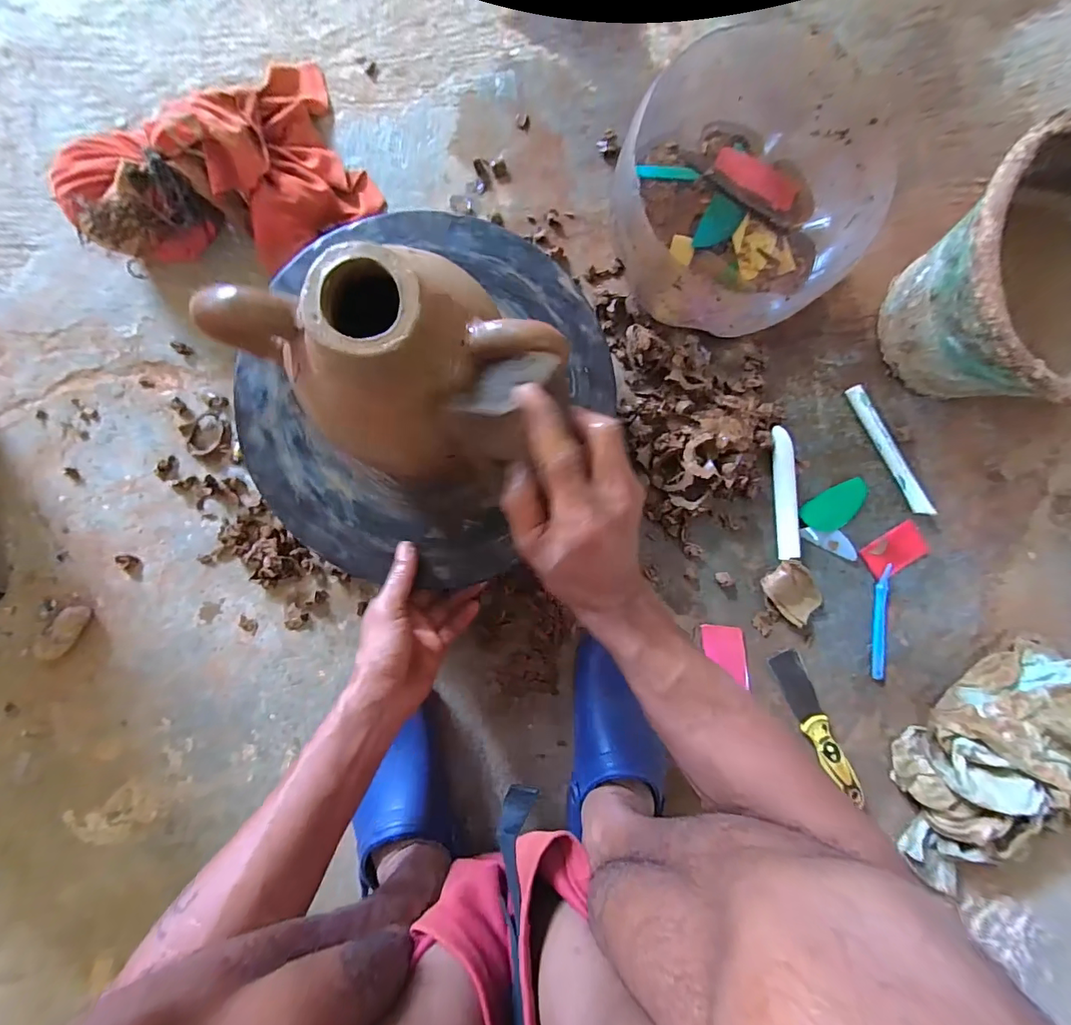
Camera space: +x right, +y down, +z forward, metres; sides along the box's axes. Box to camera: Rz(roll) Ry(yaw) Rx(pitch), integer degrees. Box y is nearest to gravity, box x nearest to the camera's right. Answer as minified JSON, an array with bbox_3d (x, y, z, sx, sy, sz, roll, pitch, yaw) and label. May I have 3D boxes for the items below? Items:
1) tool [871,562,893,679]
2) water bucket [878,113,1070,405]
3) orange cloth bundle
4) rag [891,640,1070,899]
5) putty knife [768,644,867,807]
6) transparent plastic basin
[{"bbox_3d":[0.413,0.131,0.541,0.018,0.008,0.136,2,91,-4],"label":"tool"},{"bbox_3d":[0.493,-0.217,0.459,0.253,0.168,0.237,0,91,-4],"label":"water bucket"},{"bbox_3d":[-0.314,-0.338,0.452,0.272,0.085,0.186,-30,93,-3],"label":"orange cloth bundle"},{"bbox_3d":[0.548,0.286,0.519,0.300,0.075,0.207,-29,93,-3],"label":"rag"},{"bbox_3d":[0.329,0.247,0.526,0.034,0.028,0.178,-26,93,-3],"label":"putty knife"},{"bbox_3d":[0.207,-0.312,0.467,0.249,0.123,0.256,20,90,-4],"label":"transparent plastic basin"}]

